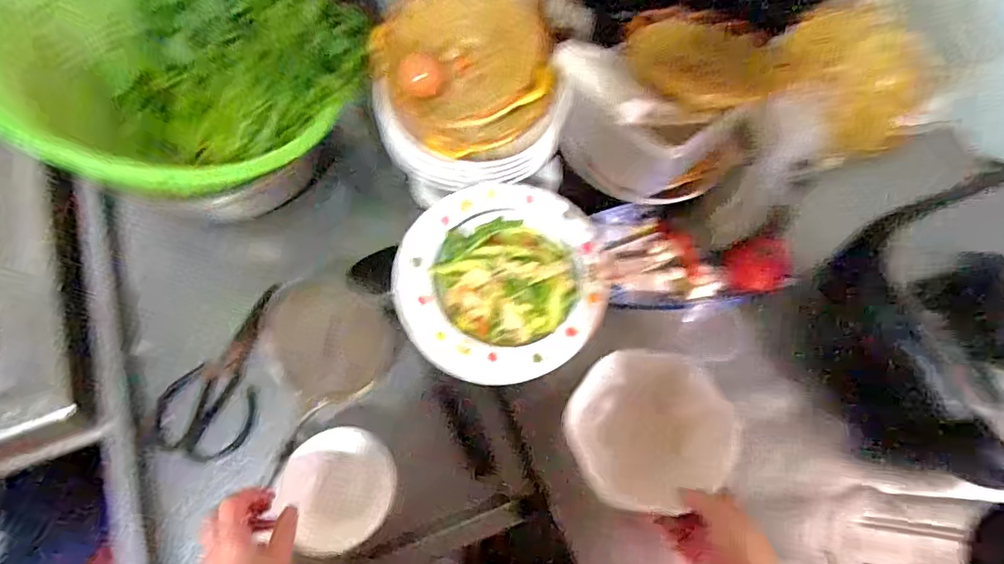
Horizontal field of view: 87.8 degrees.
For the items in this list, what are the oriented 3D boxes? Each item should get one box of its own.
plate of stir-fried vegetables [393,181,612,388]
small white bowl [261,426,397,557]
[{"bbox_3d":[0.000,-0.009,0.547,0.211,0.035,0.216,1,68,-3],"label":"plate of stir-fried vegetables"},{"bbox_3d":[-0.170,0.231,0.562,0.131,0.050,0.140,44,57,-27],"label":"small white bowl"}]

